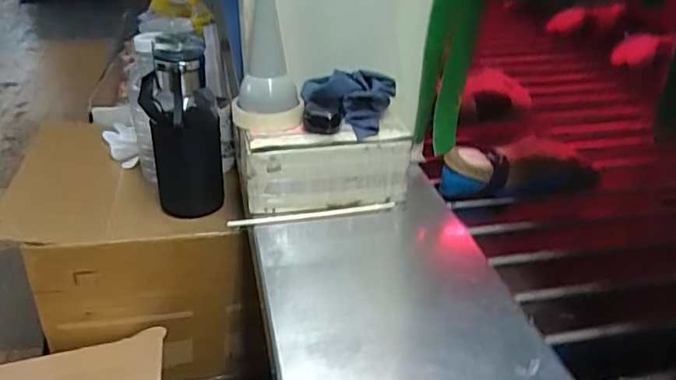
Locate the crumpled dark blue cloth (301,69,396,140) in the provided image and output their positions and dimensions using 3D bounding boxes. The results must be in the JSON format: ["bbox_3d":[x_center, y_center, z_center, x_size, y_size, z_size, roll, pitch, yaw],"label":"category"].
[{"bbox_3d":[0.013,-0.102,0.679,0.107,0.056,0.081,0,30,-5],"label":"crumpled dark blue cloth"}]

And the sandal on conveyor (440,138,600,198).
[{"bbox_3d":[0.251,-0.021,0.798,0.229,0.067,0.064,-3,31,-11],"label":"sandal on conveyor"}]

